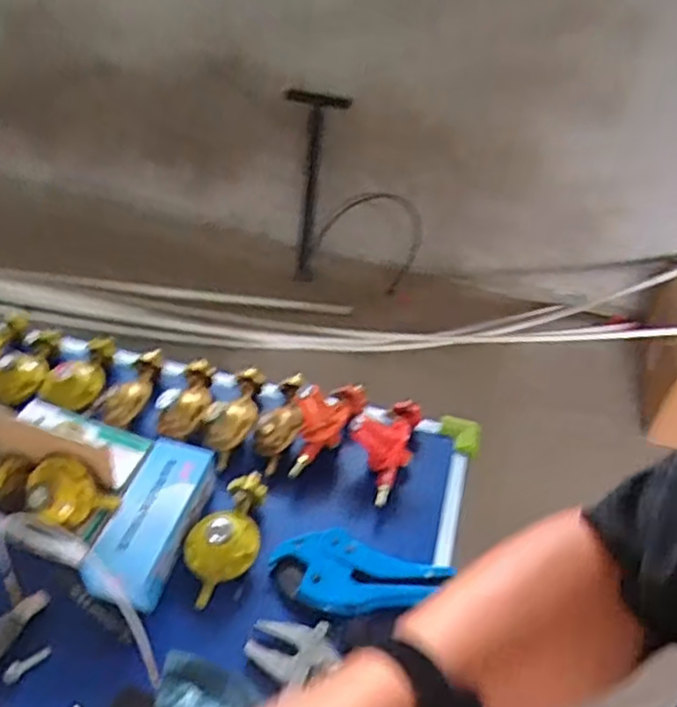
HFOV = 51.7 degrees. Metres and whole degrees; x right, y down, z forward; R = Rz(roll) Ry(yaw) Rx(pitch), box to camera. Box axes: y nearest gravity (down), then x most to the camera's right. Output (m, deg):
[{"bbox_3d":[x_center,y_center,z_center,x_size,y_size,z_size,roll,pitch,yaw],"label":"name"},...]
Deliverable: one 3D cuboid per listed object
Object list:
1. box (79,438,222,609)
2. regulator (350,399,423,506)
[{"bbox_3d":[-0.215,0.190,0.816,0.086,0.054,0.189,10,45,12],"label":"box"},{"bbox_3d":[0.060,0.115,0.940,0.082,0.057,0.153,20,48,22],"label":"regulator"}]

